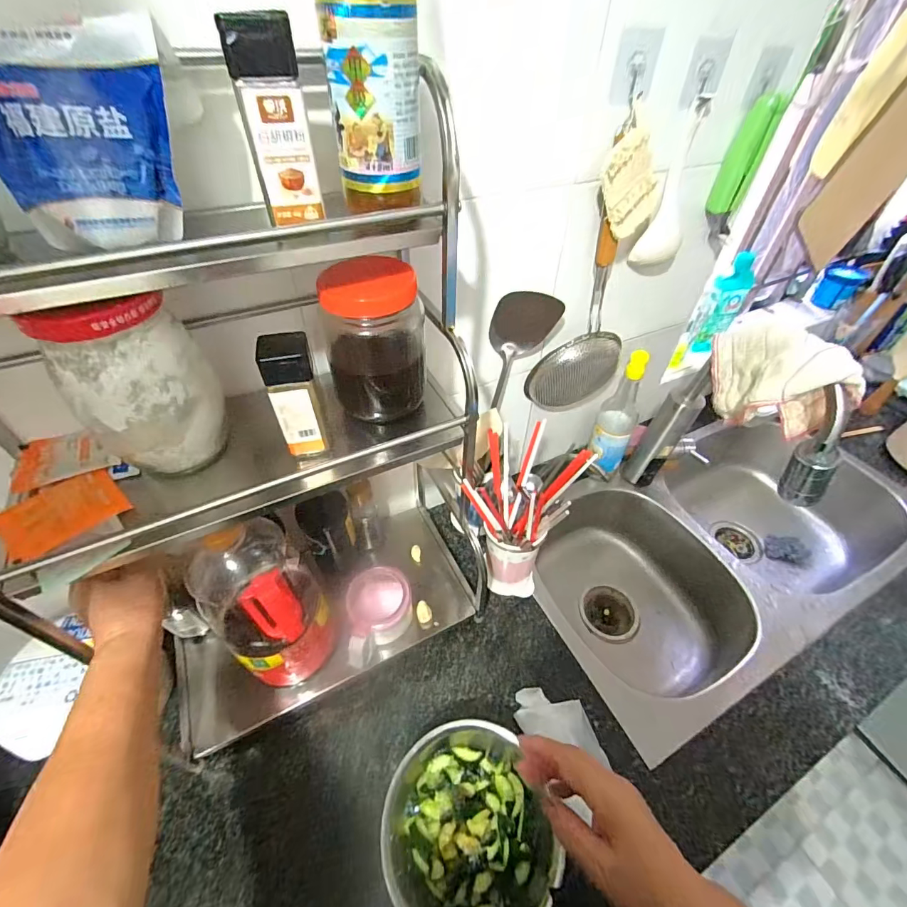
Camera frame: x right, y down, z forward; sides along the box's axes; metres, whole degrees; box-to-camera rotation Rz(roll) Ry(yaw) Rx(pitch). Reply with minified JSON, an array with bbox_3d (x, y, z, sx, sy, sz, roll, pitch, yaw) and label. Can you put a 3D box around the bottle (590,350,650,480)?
[{"bbox_3d":[0.294,-0.063,0.750,0.065,0.224,0.080,18,49,16],"label":"bottle"}]

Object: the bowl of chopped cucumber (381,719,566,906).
[{"bbox_3d":[0.017,0.392,0.436,0.161,0.067,0.179,-20,50,-18],"label":"bowl of chopped cucumber"}]

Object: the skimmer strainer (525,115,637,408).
[{"bbox_3d":[0.188,-0.203,0.576,0.133,0.383,0.062,-28,52,-24],"label":"skimmer strainer"}]

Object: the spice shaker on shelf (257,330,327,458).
[{"bbox_3d":[-0.135,-0.050,0.362,0.040,0.112,0.033,-15,48,-14],"label":"spice shaker on shelf"}]

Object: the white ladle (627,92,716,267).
[{"bbox_3d":[0.285,-0.337,0.540,0.056,0.181,0.039,-32,54,-27],"label":"white ladle"}]

